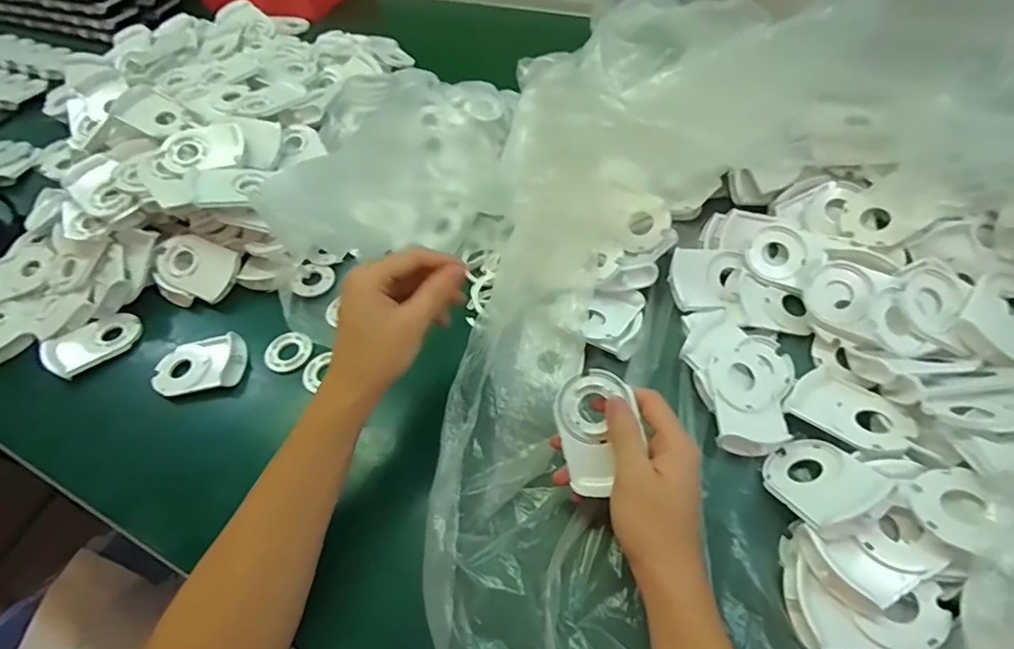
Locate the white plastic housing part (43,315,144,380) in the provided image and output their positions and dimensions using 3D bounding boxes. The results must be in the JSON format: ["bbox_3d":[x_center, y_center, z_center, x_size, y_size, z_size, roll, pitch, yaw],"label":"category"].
[{"bbox_3d":[-0.412,0.018,0.551,0.083,0.021,0.050,-33,56,-16],"label":"white plastic housing part"}]

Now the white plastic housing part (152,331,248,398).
[{"bbox_3d":[-0.292,0.039,0.526,0.086,0.025,0.055,-7,53,2],"label":"white plastic housing part"}]

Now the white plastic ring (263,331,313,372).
[{"bbox_3d":[-0.208,0.026,0.523,0.044,0.005,0.040,-26,54,-12],"label":"white plastic ring"}]

